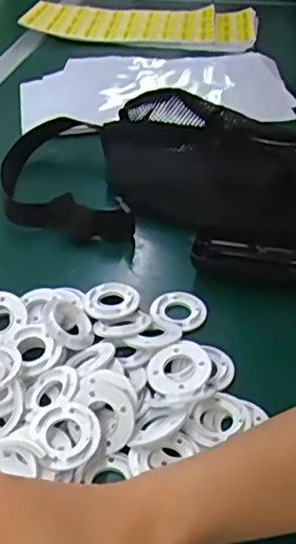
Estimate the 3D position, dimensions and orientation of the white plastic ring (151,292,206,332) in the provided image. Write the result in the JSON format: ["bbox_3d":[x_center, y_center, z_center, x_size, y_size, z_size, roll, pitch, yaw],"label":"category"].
[{"bbox_3d":[0.026,0.031,0.482,0.043,0.008,0.041,-1,39,0],"label":"white plastic ring"}]

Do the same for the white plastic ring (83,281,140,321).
[{"bbox_3d":[-0.029,0.022,0.473,0.043,0.006,0.040,-1,39,0],"label":"white plastic ring"}]

